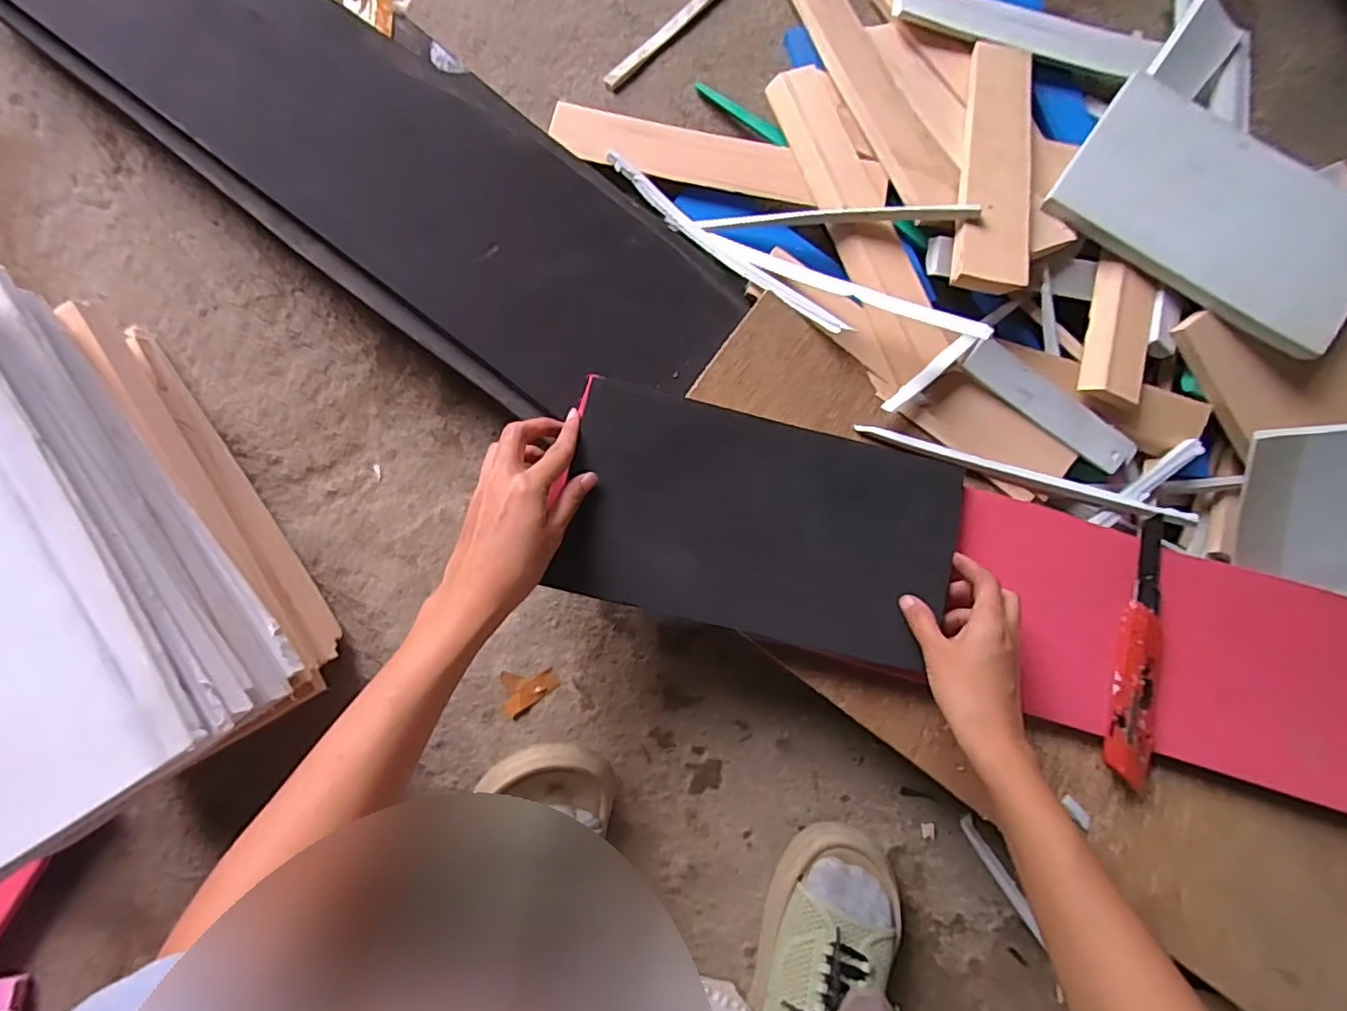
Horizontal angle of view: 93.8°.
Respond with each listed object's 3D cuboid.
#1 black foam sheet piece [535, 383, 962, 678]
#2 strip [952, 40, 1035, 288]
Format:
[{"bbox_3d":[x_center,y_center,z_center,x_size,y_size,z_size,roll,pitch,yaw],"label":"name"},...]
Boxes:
[{"bbox_3d":[0.064,0.014,0.455,0.274,0.019,0.152,14,83,-4],"label":"black foam sheet piece"},{"bbox_3d":[0.260,-0.281,0.509,0.050,0.019,0.274,16,67,-4],"label":"strip"}]

